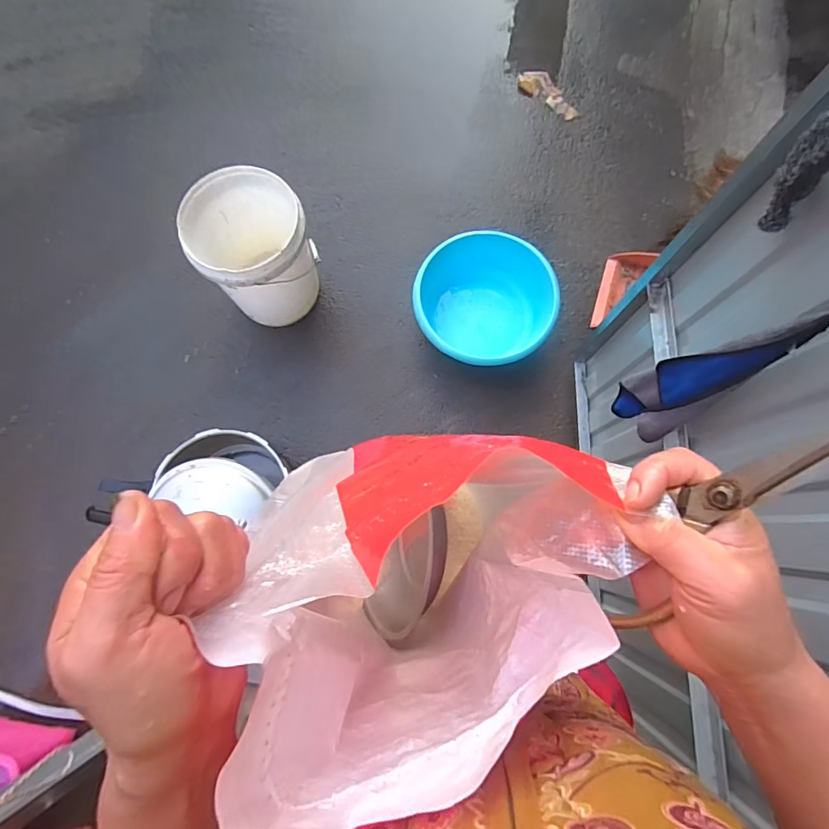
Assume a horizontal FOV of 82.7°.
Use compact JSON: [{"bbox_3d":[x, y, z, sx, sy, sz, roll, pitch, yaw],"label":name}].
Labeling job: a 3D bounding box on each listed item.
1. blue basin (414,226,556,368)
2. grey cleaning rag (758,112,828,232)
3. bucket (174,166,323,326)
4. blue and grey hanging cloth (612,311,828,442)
[{"bbox_3d":[0.189,-0.339,1.397,0.374,0.173,0.389,-1,76,3],"label":"blue basin"},{"bbox_3d":[0.422,-0.259,0.511,0.060,0.145,0.034,35,81,11],"label":"grey cleaning rag"},{"bbox_3d":[-0.425,-0.444,1.306,0.284,0.332,0.301,-1,76,3],"label":"bucket"},{"bbox_3d":[0.416,-0.043,0.672,0.048,0.511,0.110,-6,76,2],"label":"blue and grey hanging cloth"}]

